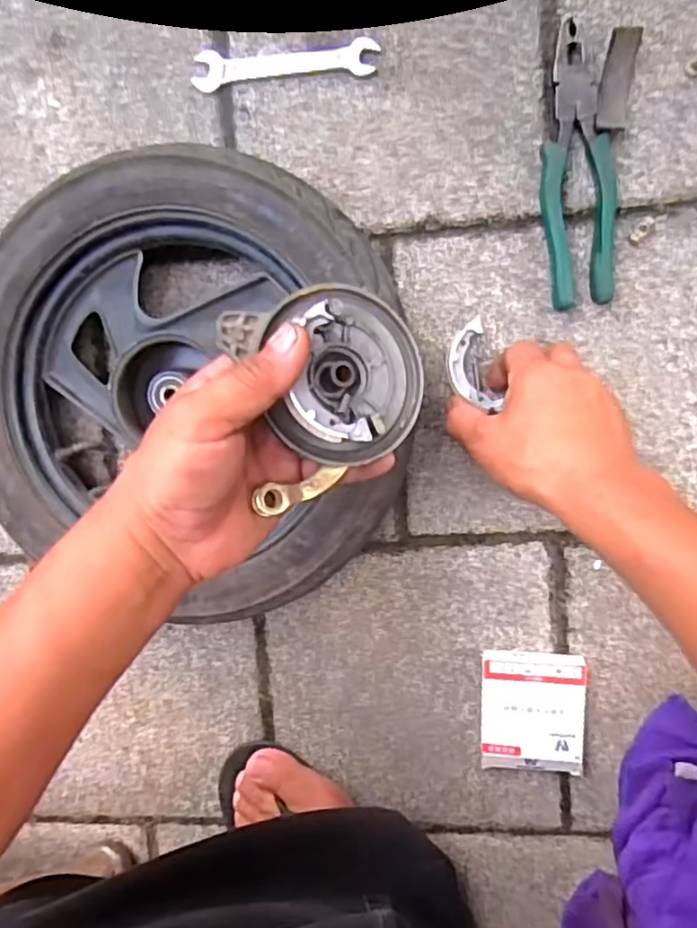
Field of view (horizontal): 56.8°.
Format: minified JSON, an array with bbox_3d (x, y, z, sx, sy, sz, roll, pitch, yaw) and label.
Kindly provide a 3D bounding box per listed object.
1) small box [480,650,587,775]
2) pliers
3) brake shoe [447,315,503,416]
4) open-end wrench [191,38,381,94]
[{"bbox_3d":[0.148,0.199,0.522,0.079,0.025,0.096,1,96,7],"label":"small box"},{"bbox_3d":[0.167,-0.215,0.475,0.051,0.017,0.192,-8,95,8],"label":"pliers"},{"bbox_3d":[0.093,-0.074,0.494,0.033,0.018,0.068,-12,98,8],"label":"brake shoe"},{"bbox_3d":[-0.051,-0.309,0.500,0.143,0.006,0.028,0,96,7],"label":"open-end wrench"}]

